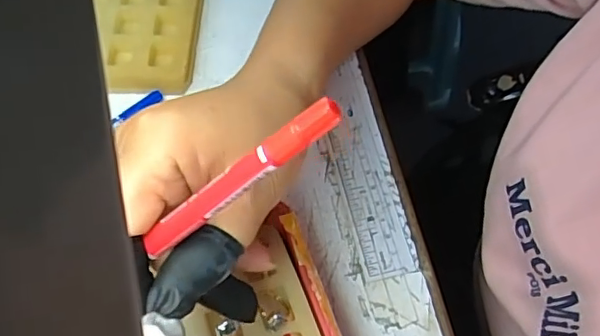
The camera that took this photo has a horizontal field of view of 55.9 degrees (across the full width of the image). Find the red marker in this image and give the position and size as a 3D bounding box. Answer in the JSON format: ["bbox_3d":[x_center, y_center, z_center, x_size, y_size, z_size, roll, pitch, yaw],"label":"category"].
[{"bbox_3d":[-0.022,0.005,0.181,0.089,0.005,0.007,-35,60,30],"label":"red marker"}]

